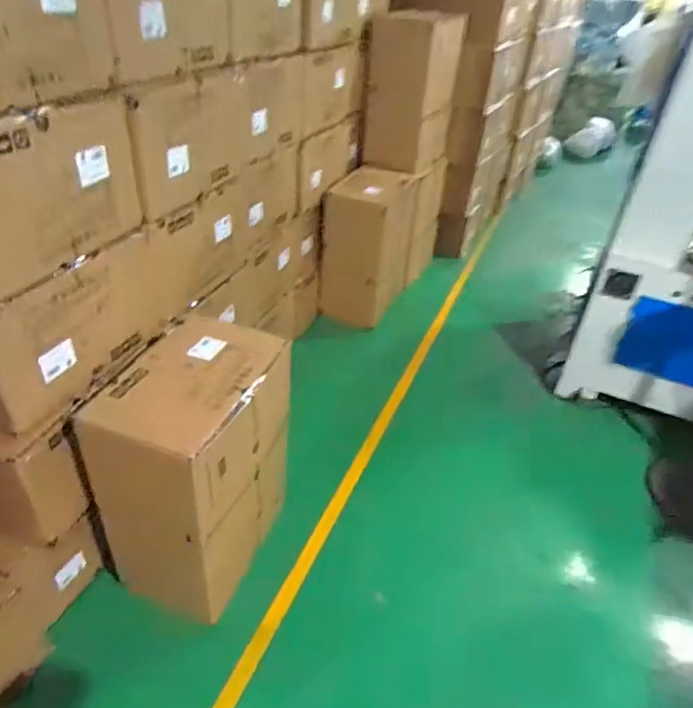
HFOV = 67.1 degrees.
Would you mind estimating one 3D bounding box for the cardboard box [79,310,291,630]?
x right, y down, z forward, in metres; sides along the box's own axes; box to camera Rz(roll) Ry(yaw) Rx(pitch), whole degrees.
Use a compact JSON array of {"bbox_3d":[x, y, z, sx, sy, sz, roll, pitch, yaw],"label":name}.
[{"bbox_3d":[-0.426,0.313,1.487,0.358,0.637,0.476,16,38,15],"label":"cardboard box"}]

